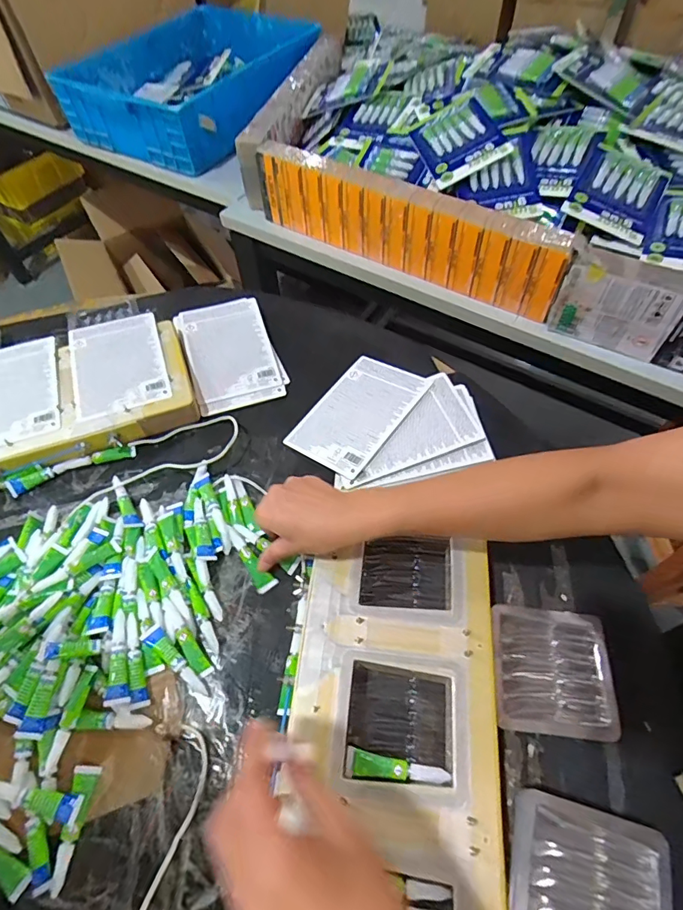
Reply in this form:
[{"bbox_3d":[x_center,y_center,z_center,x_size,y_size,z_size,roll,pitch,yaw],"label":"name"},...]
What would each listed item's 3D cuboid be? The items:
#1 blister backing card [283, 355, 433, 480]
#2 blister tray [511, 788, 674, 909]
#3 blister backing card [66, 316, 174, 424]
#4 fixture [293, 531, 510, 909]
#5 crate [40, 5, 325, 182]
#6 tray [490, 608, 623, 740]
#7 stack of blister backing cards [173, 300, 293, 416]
[{"bbox_3d":[0.019,-0.054,0.588,0.117,0.007,0.166,28,66,32],"label":"blister backing card"},{"bbox_3d":[0.180,0.315,0.334,0.110,0.014,0.102,12,58,10],"label":"blister tray"},{"bbox_3d":[-0.296,-0.125,0.621,0.112,0.010,0.171,-20,58,-10],"label":"blister backing card"},{"bbox_3d":[0.046,0.232,0.401,0.172,0.045,0.380,5,56,6],"label":"fixture"},{"bbox_3d":[-0.320,-0.836,1.052,0.386,0.119,0.499,31,63,20],"label":"crate"},{"bbox_3d":[0.194,0.195,0.427,0.103,0.015,0.103,4,57,5],"label":"tray"},{"bbox_3d":[-0.157,-0.147,0.664,0.121,0.008,0.187,-18,66,-10],"label":"stack of blister backing cards"}]

